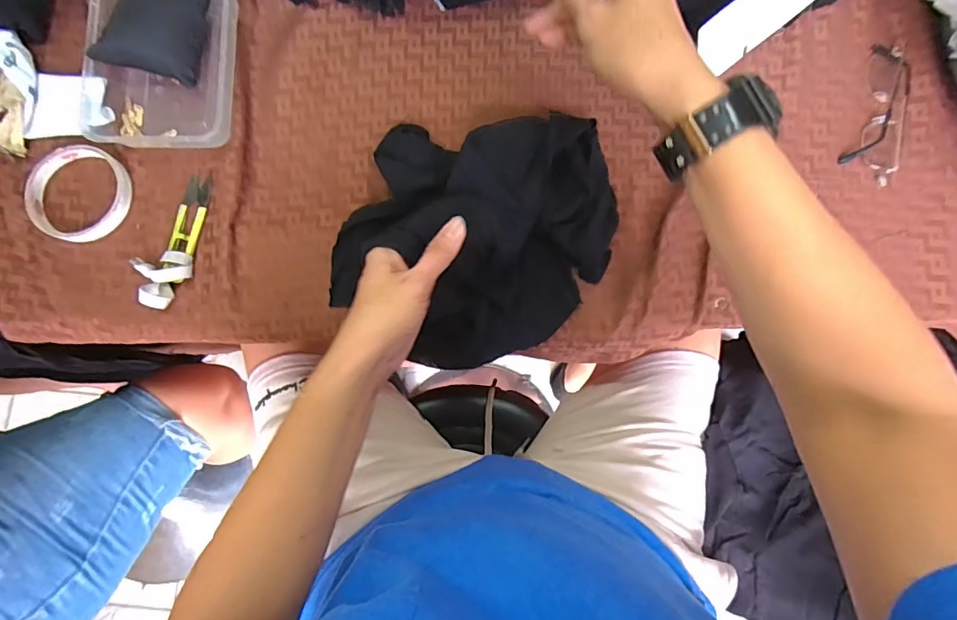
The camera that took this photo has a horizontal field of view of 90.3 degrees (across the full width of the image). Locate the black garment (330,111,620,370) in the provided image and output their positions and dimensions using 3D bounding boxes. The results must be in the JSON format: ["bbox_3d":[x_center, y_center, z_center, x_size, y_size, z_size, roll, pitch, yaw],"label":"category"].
[{"bbox_3d":[0.006,-0.062,0.417,0.229,0.077,0.202,-3,82,0],"label":"black garment"}]

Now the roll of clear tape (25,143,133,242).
[{"bbox_3d":[-0.354,-0.107,0.419,0.084,0.011,0.090,0,82,0],"label":"roll of clear tape"}]

